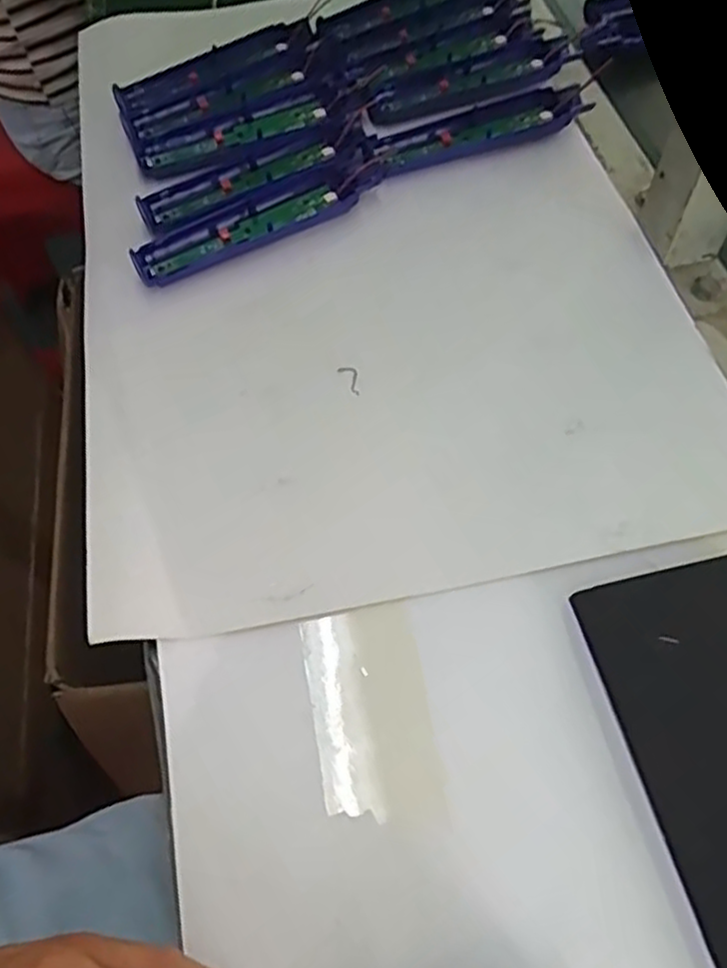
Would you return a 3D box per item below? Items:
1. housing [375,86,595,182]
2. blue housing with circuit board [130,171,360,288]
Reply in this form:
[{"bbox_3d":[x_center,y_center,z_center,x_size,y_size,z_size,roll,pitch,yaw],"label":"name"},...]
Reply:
[{"bbox_3d":[0.085,-0.265,0.545,0.169,0.012,0.050,-22,60,-9],"label":"housing"},{"bbox_3d":[-0.080,-0.174,0.489,0.153,0.011,0.038,-26,61,-11],"label":"blue housing with circuit board"}]

